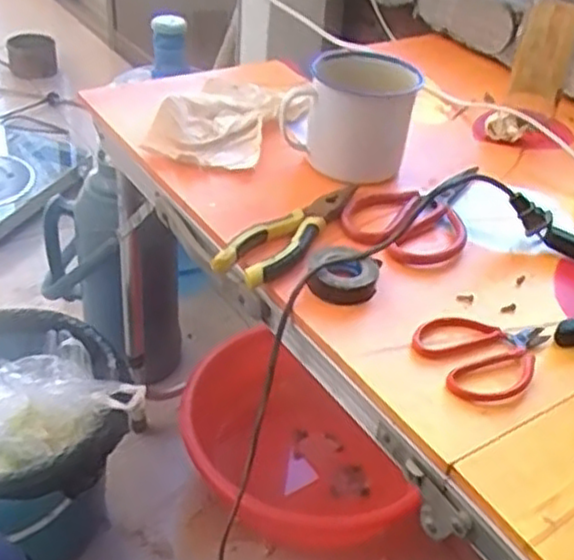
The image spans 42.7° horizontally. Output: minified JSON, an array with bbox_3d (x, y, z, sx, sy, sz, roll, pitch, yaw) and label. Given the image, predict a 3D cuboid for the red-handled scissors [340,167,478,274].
[{"bbox_3d":[0.132,-0.058,0.662,0.166,0.016,0.106,-21,45,-31],"label":"red-handled scissors"}]

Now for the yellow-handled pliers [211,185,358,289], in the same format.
[{"bbox_3d":[0.011,-0.040,0.617,0.046,0.017,0.168,30,44,28],"label":"yellow-handled pliers"}]

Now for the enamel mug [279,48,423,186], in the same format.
[{"bbox_3d":[0.062,-0.165,0.721,0.125,0.109,0.096,13,38,8],"label":"enamel mug"}]

